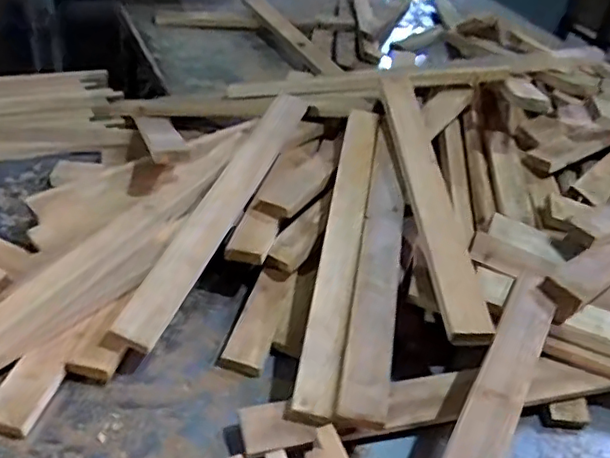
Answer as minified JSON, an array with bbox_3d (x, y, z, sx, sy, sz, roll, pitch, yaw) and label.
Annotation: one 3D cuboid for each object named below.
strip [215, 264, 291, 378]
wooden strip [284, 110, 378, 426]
[{"bbox_3d":[-0.059,0.113,0.771,0.052,0.028,0.155,13,51,10],"label":"strip"},{"bbox_3d":[0.049,0.013,0.781,0.050,0.027,0.496,10,53,5],"label":"wooden strip"}]

